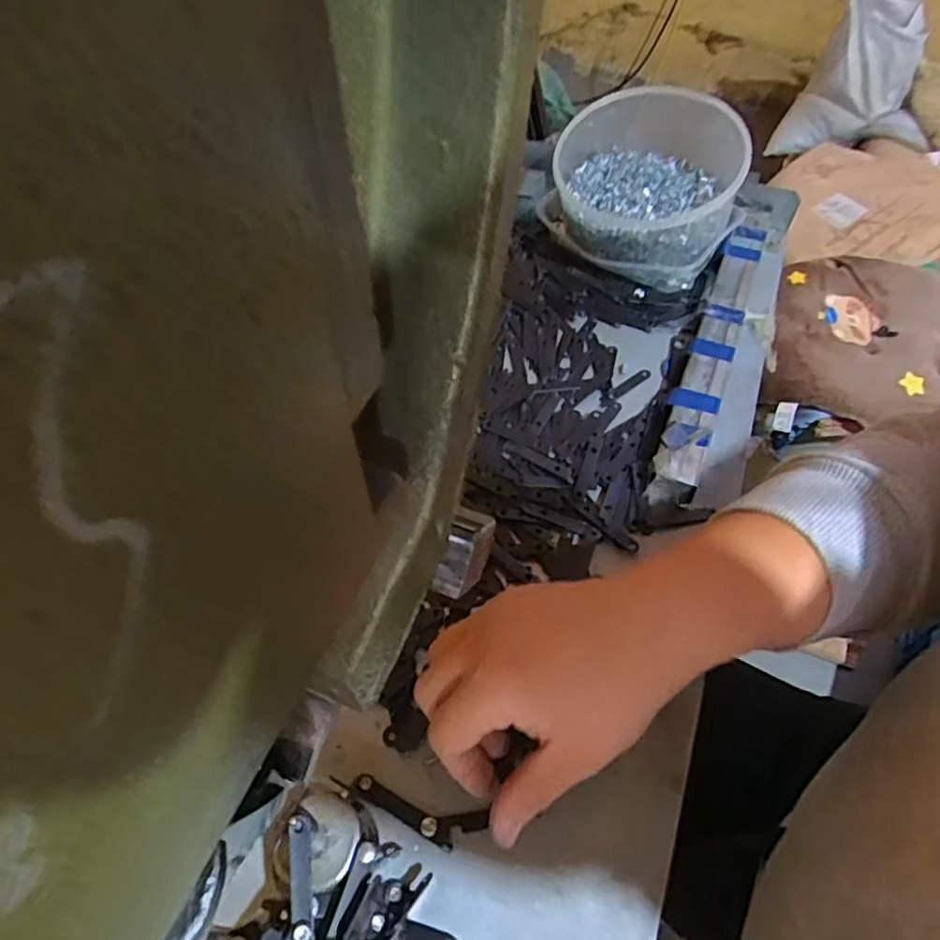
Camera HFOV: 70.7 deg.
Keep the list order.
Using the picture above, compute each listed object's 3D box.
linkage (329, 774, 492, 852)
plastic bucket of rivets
[{"bbox_3d":[-0.030,0.162,0.315,0.074,0.006,0.021,10,53,6],"label":"linkage"},{"bbox_3d":[0.152,-0.253,0.576,0.164,0.096,0.186,9,53,6],"label":"plastic bucket of rivets"}]

